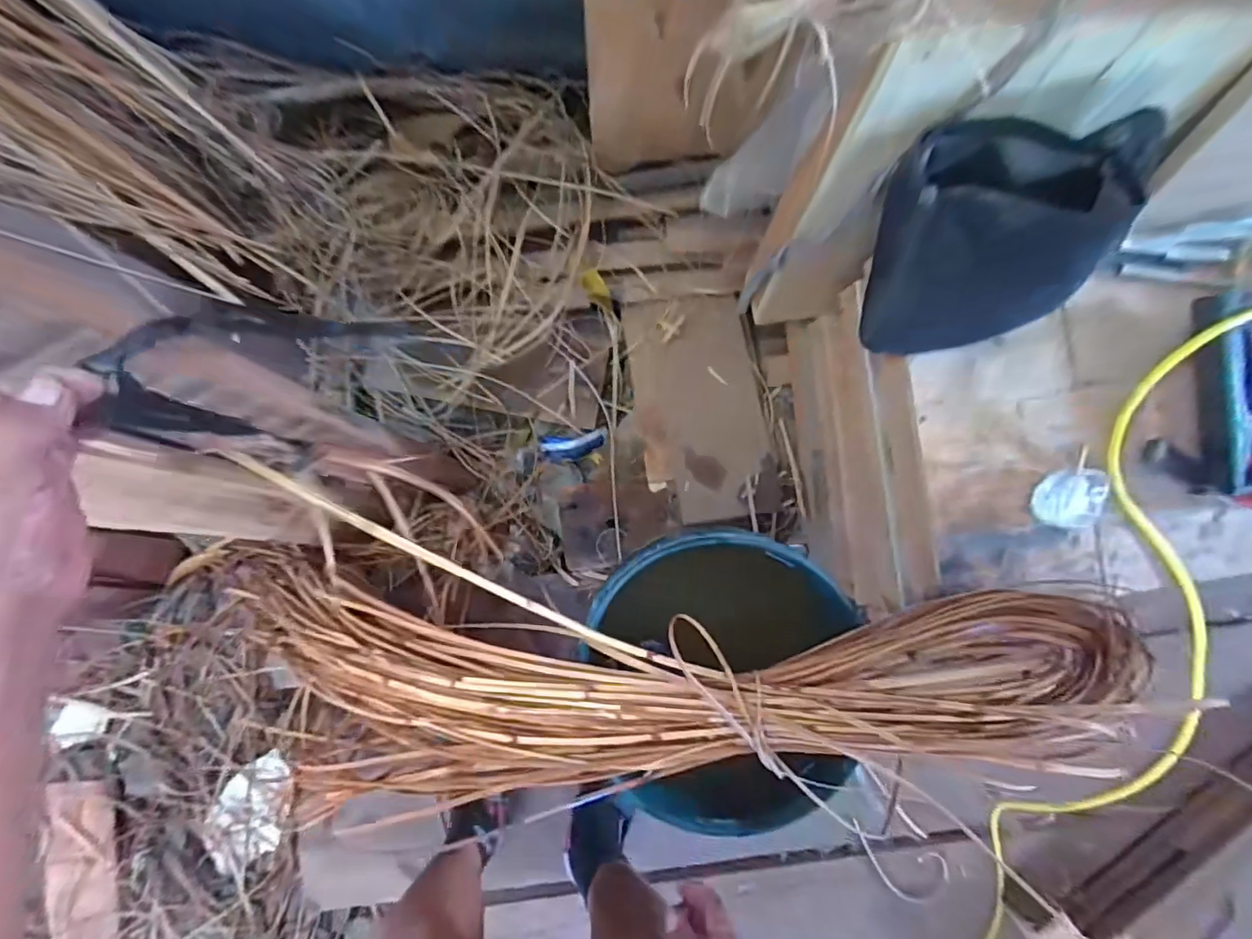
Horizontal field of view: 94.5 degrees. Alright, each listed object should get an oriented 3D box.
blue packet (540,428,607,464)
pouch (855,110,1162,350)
[{"bbox_3d":[-0.091,-0.043,1.027,0.121,0.015,0.049,-11,92,12],"label":"blue packet"},{"bbox_3d":[0.315,-0.204,0.506,0.173,0.152,0.164,-12,92,-3],"label":"pouch"}]

